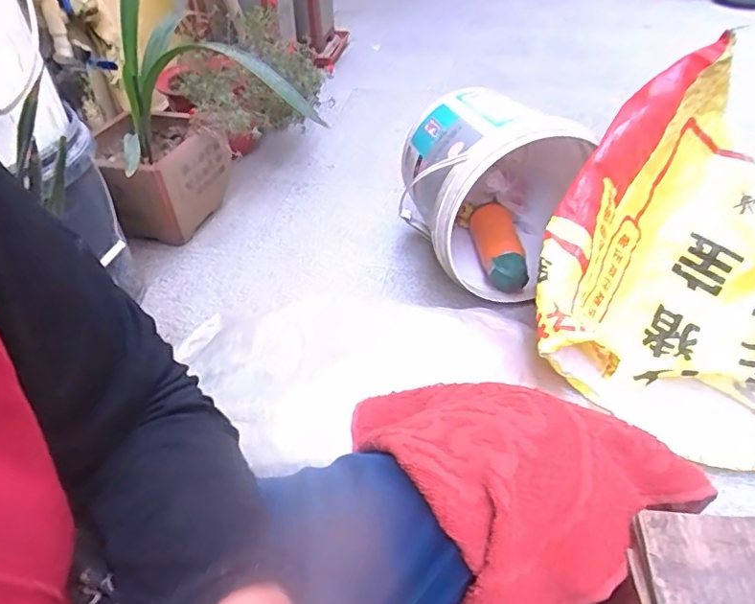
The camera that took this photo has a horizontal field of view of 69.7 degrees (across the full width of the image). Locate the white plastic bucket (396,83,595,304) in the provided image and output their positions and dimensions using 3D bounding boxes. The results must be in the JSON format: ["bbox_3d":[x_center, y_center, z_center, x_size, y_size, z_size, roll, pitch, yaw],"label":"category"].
[{"bbox_3d":[0.196,-0.210,0.992,0.274,0.318,0.330,-8,42,-5],"label":"white plastic bucket"}]

